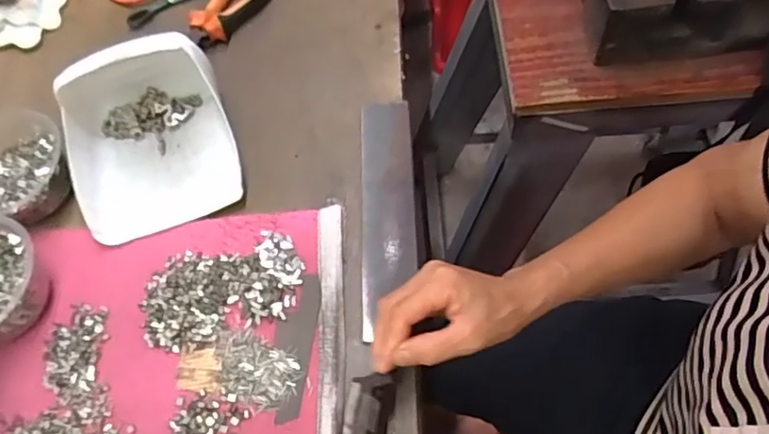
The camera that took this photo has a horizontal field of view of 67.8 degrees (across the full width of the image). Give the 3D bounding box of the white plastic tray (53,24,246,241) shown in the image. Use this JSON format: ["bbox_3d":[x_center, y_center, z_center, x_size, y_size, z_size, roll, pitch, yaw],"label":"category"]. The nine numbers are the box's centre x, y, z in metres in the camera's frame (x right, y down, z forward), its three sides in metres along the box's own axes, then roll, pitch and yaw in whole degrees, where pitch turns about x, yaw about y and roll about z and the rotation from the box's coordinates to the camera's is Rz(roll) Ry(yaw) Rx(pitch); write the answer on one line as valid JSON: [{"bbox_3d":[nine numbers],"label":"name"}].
[{"bbox_3d":[-0.233,-0.085,0.550,0.159,0.082,0.182,-17,62,-5],"label":"white plastic tray"}]

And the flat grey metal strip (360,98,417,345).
[{"bbox_3d":[0.004,-0.010,0.531,0.050,0.009,0.228,0,67,-4],"label":"flat grey metal strip"}]

